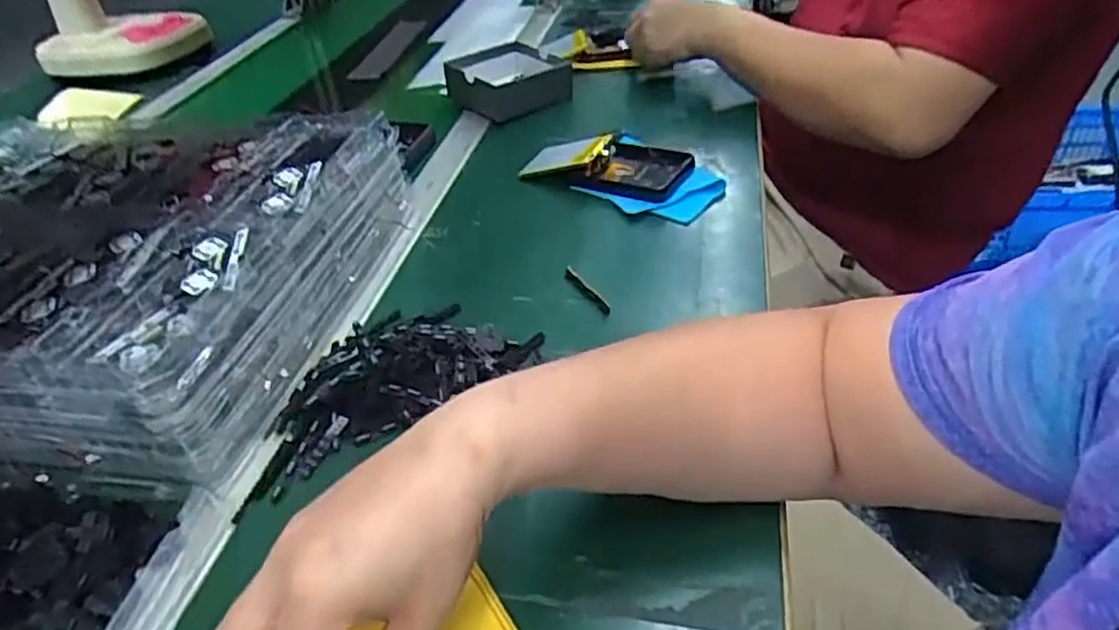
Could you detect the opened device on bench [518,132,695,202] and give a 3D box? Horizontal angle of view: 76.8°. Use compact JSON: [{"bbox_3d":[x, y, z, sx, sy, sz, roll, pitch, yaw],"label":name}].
[{"bbox_3d":[0.049,-0.147,0.680,0.153,0.028,0.076,17,44,26],"label":"opened device on bench"}]

